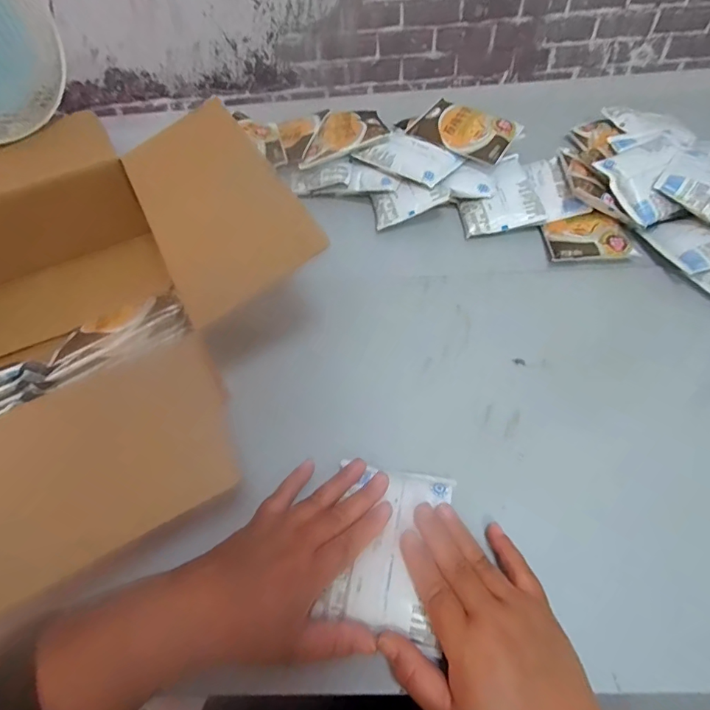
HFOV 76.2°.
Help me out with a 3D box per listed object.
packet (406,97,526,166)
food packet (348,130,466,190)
[{"bbox_3d":[0.149,-0.309,0.624,0.133,0.018,0.083,25,73,16],"label":"packet"},{"bbox_3d":[0.071,-0.266,0.615,0.131,0.031,0.073,23,60,19],"label":"food packet"}]

